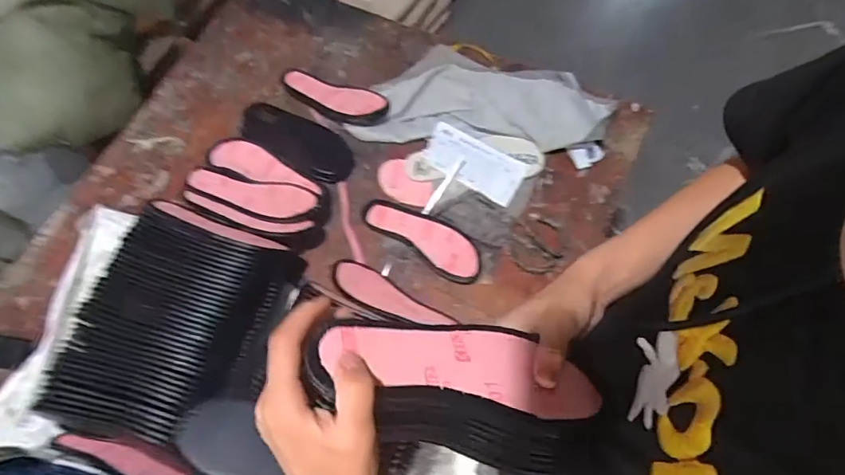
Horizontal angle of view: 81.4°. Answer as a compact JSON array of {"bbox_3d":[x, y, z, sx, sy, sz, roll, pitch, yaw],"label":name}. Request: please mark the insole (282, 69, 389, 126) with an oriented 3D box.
[{"bbox_3d":[-0.173,-0.270,0.941,0.225,0.018,0.087,27,72,14],"label":"insole"}]

